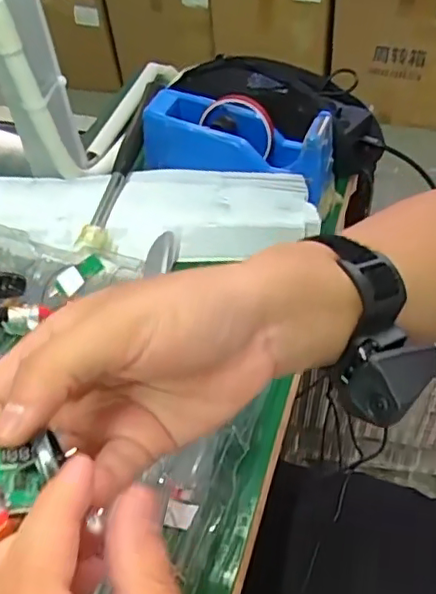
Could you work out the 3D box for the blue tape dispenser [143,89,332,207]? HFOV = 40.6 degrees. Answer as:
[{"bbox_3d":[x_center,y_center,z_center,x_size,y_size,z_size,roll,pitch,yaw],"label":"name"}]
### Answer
[{"bbox_3d":[0.022,-0.163,0.627,0.197,0.071,0.070,13,51,16],"label":"blue tape dispenser"}]

